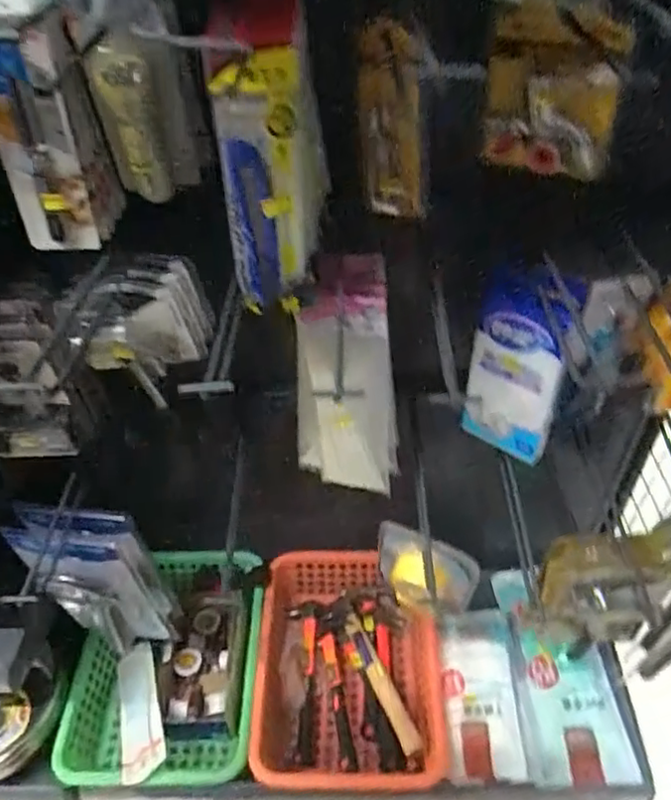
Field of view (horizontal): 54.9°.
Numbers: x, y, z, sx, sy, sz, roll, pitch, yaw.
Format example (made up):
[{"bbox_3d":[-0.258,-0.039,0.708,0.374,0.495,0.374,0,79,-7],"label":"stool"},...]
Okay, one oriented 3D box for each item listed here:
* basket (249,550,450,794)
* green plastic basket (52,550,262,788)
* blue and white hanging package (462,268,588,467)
[{"bbox_3d":[0.021,0.458,1.099,0.308,0.105,0.387,-2,43,1],"label":"basket"},{"bbox_3d":[-0.278,0.445,1.087,0.289,0.150,0.368,-1,43,1],"label":"green plastic basket"},{"bbox_3d":[0.204,-0.035,0.730,0.105,0.231,0.041,24,49,26],"label":"blue and white hanging package"}]

